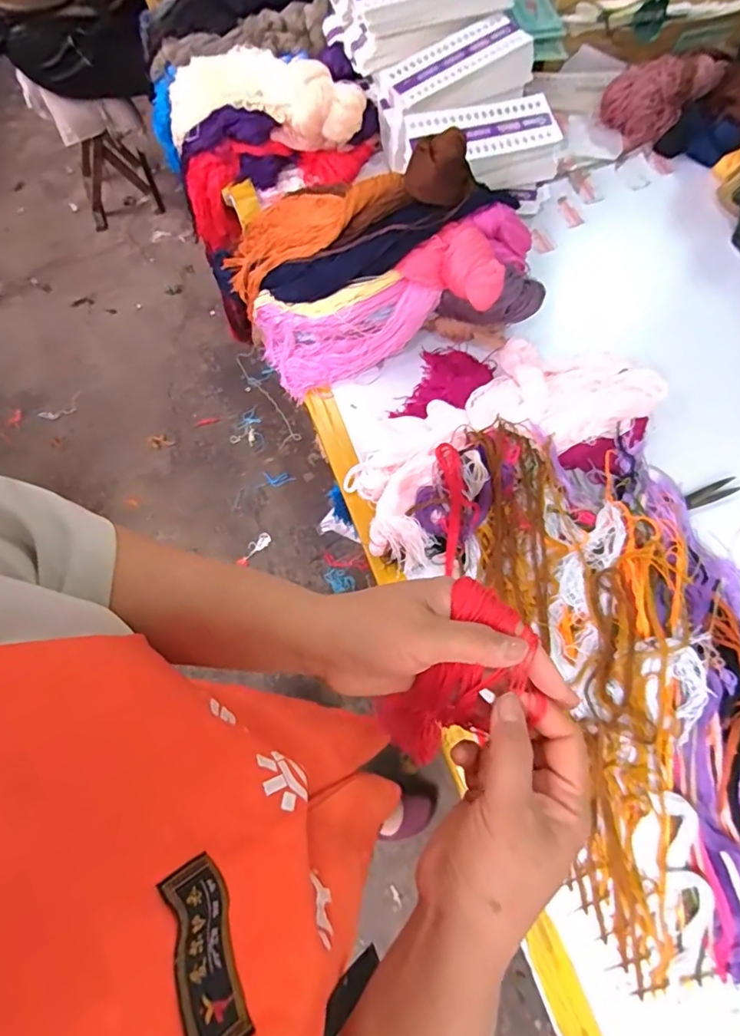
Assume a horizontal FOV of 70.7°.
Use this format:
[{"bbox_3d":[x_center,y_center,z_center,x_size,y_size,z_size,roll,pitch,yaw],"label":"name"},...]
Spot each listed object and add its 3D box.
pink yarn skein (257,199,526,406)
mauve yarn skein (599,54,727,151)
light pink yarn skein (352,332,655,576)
[{"bbox_3d":[0.034,-0.318,0.781,0.422,0.092,0.140,-24,70,16],"label":"pink yarn skein"},{"bbox_3d":[0.549,-0.794,0.985,0.209,0.085,0.112,-29,73,-10],"label":"mauve yarn skein"},{"bbox_3d":[0.187,-0.136,0.763,0.493,0.076,0.215,-33,73,-11],"label":"light pink yarn skein"}]

